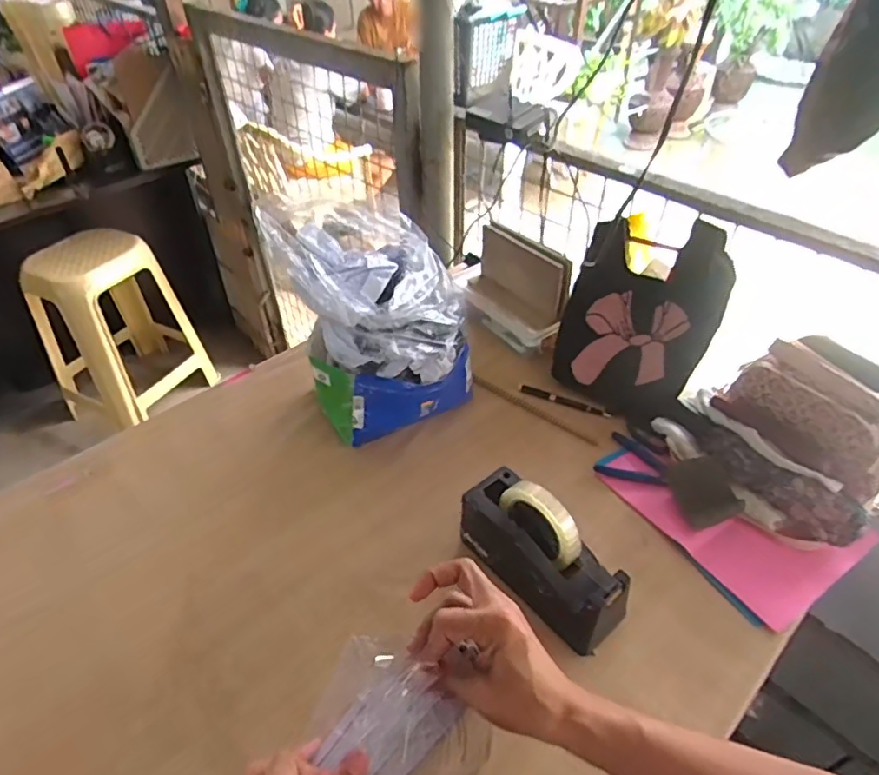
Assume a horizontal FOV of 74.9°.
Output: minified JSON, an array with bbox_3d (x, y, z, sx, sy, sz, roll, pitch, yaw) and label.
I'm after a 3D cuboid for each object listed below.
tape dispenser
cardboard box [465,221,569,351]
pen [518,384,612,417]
[{"bbox_3d":[0.114,0.183,0.636,0.071,0.136,0.200,-31,50,-28],"label":"tape dispenser"},{"bbox_3d":[0.129,-0.172,1.001,0.078,0.151,0.208,-26,48,-25],"label":"cardboard box"},{"bbox_3d":[0.195,0.021,0.901,0.146,0.012,0.012,17,46,19],"label":"pen"}]

